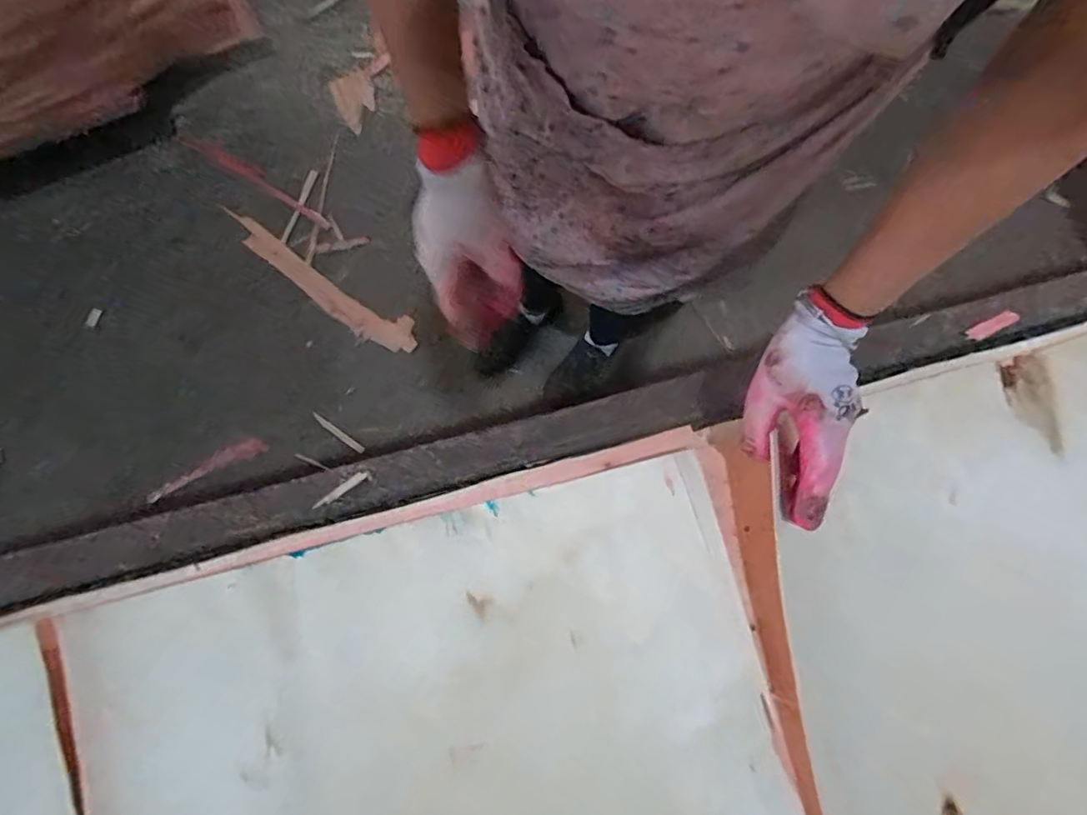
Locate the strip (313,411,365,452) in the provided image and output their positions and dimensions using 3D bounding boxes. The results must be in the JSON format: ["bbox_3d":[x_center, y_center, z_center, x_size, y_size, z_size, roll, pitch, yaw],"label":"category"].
[{"bbox_3d":[-0.481,0.060,1.317,0.144,0.006,0.019,37,63,-3],"label":"strip"}]

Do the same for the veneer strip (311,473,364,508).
[{"bbox_3d":[-0.222,0.091,0.613,0.063,0.004,0.011,-34,72,-11],"label":"veneer strip"}]

